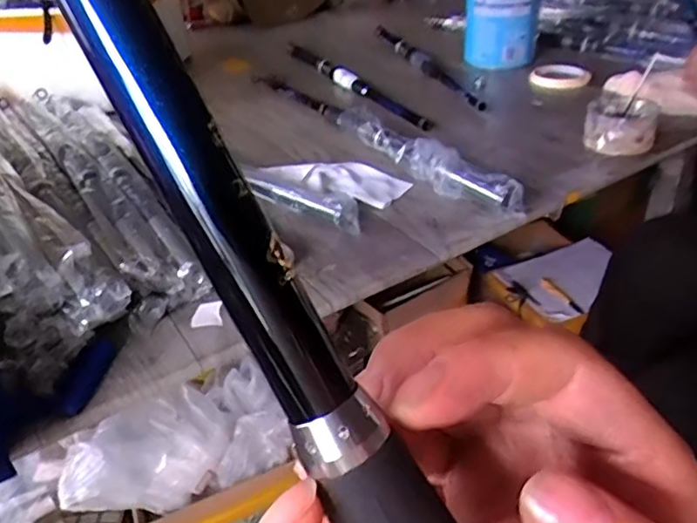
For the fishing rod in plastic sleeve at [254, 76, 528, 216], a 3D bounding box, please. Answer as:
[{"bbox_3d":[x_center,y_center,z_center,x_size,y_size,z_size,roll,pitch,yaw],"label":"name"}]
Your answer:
[{"bbox_3d":[0.006,-0.191,0.798,0.049,0.044,0.593,-23,39,-25],"label":"fishing rod in plastic sleeve"}]

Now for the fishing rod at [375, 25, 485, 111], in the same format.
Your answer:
[{"bbox_3d":[0.124,-0.335,0.982,0.028,0.023,0.406,-12,36,-11],"label":"fishing rod"}]

